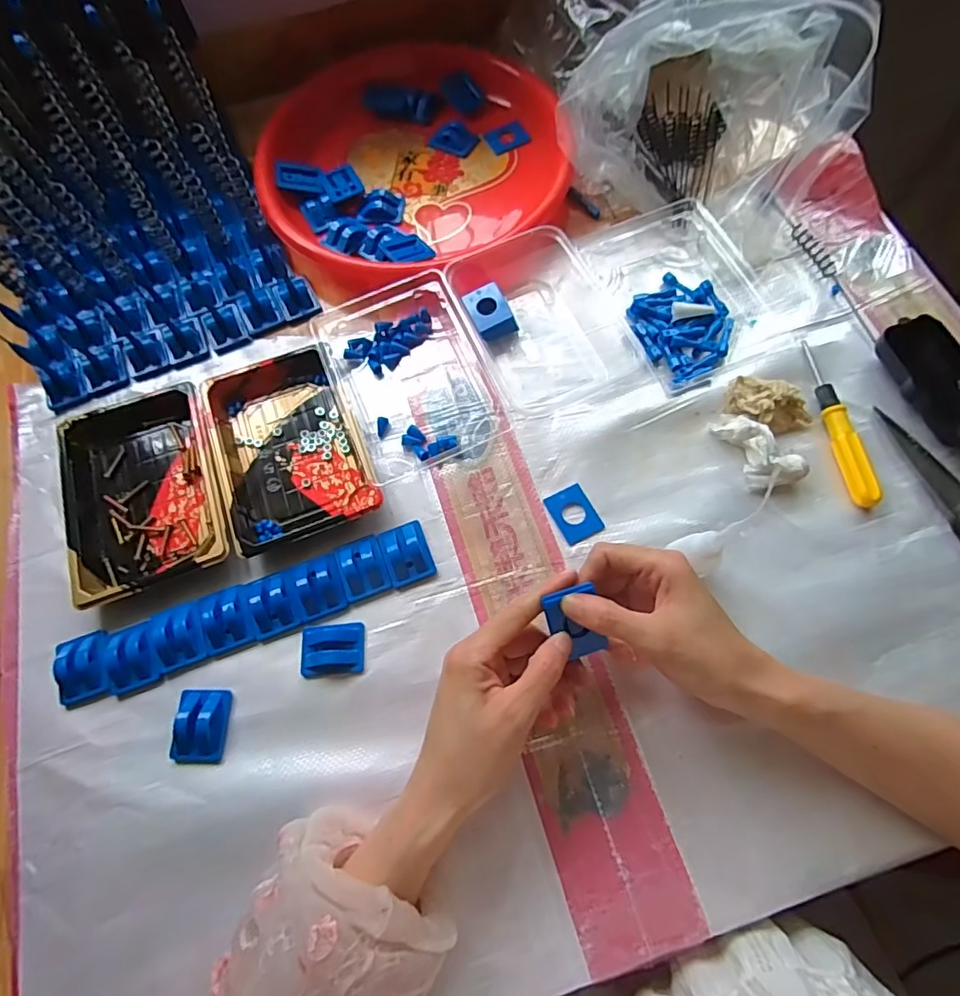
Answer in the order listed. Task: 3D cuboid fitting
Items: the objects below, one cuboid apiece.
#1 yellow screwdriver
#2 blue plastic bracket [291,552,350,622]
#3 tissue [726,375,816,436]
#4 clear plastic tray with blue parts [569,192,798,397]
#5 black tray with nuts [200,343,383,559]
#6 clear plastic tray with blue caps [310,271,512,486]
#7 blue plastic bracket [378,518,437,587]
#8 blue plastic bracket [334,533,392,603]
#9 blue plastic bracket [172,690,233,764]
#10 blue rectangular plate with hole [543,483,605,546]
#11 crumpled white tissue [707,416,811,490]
[{"bbox_3d":[0.280,-0.062,0.424,0.014,0.018,0.144,-6,69,0],"label":"yellow screwdriver"},{"bbox_3d":[-0.118,0.064,0.396,0.035,0.013,0.044,-19,70,-5],"label":"blue plastic bracket"},{"bbox_3d":[0.228,-0.072,0.425,0.067,0.023,0.036,29,73,12],"label":"tissue"},{"bbox_3d":[0.179,-0.190,0.472,0.129,0.031,0.185,-24,70,-7],"label":"clear plastic tray with blue parts"},{"bbox_3d":[-0.153,-0.043,0.432,0.110,0.028,0.166,-21,70,-6],"label":"black tray with nuts"},{"bbox_3d":[-0.063,-0.111,0.452,0.120,0.032,0.172,-23,70,-6],"label":"clear plastic tray with blue caps"},{"bbox_3d":[-0.055,0.040,0.404,0.033,0.015,0.045,-20,70,-5],"label":"blue plastic bracket"},{"bbox_3d":[-0.087,0.050,0.401,0.034,0.014,0.045,-18,70,-5],"label":"blue plastic bracket"},{"bbox_3d":[-0.190,0.154,0.365,0.033,0.014,0.046,-2,69,1],"label":"blue plastic bracket"},{"bbox_3d":[0.073,0.012,0.415,0.032,0.004,0.042,-26,70,-7],"label":"blue rectangular plate with hole"},{"bbox_3d":[0.214,-0.040,0.415,0.037,0.028,0.070,-22,70,-6],"label":"crumpled white tissue"}]

